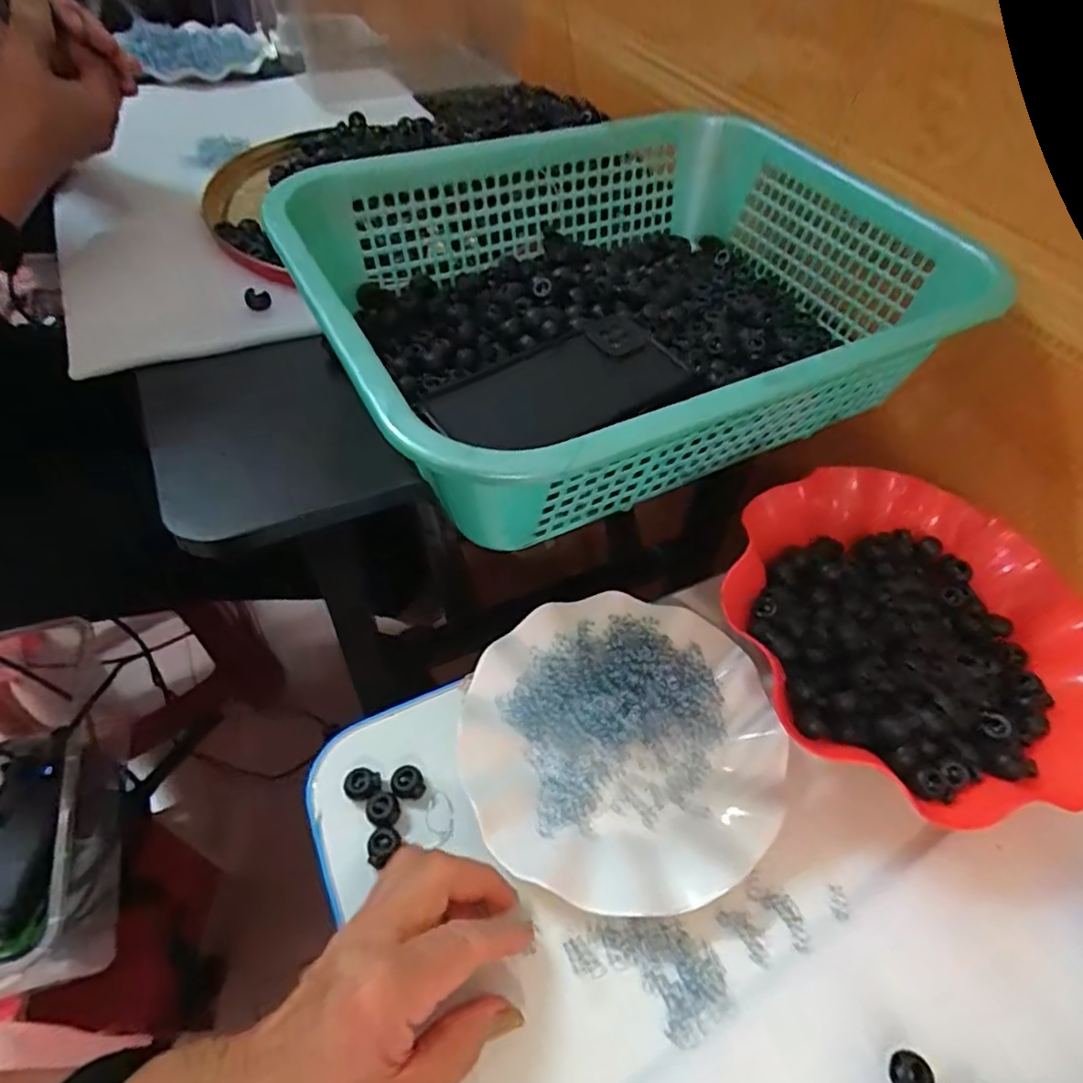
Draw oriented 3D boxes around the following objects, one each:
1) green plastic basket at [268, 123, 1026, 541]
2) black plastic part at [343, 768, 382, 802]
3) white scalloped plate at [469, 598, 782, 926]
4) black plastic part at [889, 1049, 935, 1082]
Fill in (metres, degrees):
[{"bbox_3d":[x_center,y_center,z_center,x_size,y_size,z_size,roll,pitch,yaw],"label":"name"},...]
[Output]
[{"bbox_3d":[0.052,-0.155,0.420,0.375,0.094,0.290,-22,56,-19],"label":"green plastic basket"},{"bbox_3d":[-0.100,0.137,0.368,0.020,0.011,0.016,4,51,0],"label":"black plastic part"},{"bbox_3d":[0.047,0.115,0.383,0.177,0.023,0.176,2,51,-2],"label":"white scalloped plate"},{"bbox_3d":[0.164,0.236,0.290,0.016,0.006,0.018,17,52,10],"label":"black plastic part"}]

